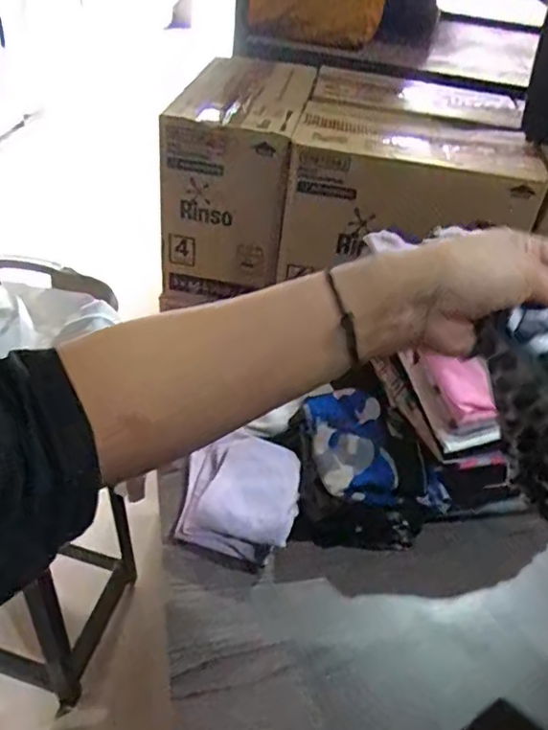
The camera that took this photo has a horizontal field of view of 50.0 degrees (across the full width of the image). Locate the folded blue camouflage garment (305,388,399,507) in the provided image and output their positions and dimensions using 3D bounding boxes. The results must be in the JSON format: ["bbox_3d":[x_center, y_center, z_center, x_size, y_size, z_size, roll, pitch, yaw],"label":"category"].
[{"bbox_3d":[0.091,0.093,0.706,0.086,0.035,0.174,2,41,-7],"label":"folded blue camouflage garment"}]

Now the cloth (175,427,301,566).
[{"bbox_3d":[-0.039,0.153,0.689,0.130,0.063,0.138,8,41,0],"label":"cloth"}]

